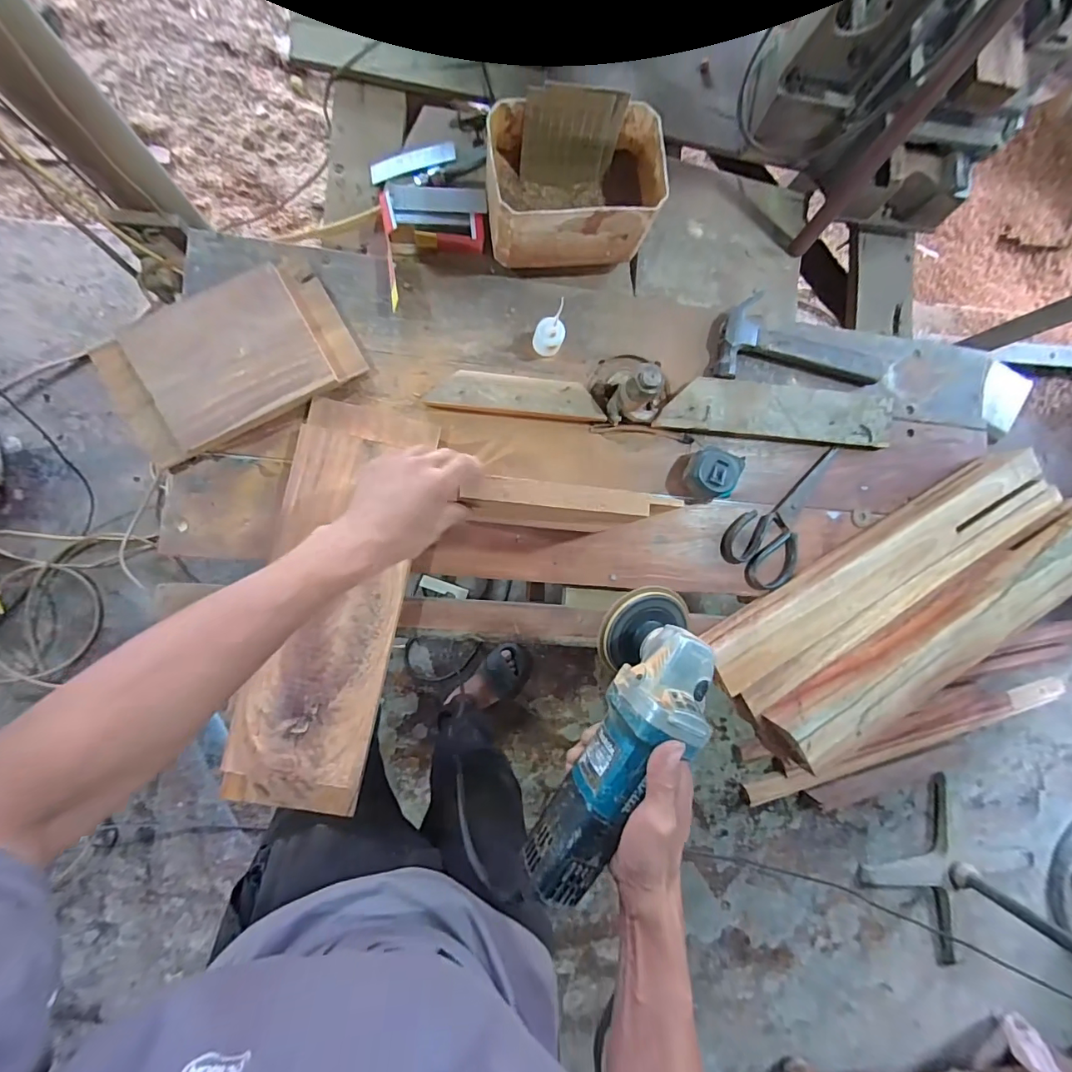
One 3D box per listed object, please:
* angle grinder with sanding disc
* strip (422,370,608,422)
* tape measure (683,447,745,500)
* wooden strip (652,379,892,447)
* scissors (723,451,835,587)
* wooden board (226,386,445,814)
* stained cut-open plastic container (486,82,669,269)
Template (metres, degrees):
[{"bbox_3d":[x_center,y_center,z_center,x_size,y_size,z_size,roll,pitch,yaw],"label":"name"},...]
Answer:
[{"bbox_3d":[0.073,0.182,0.391,0.083,0.083,0.268,27,79,-5],"label":"angle grinder with sanding disc"},{"bbox_3d":[-0.023,-0.176,0.602,0.217,0.024,0.045,4,88,-7],"label":"strip"},{"bbox_3d":[0.231,-0.083,0.629,0.064,0.045,0.064,23,86,-6],"label":"tape measure"},{"bbox_3d":[0.335,-0.171,0.651,0.336,0.025,0.081,0,88,-7],"label":"wooden strip"},{"bbox_3d":[0.358,-0.016,0.659,0.210,0.013,0.109,-35,93,-7],"label":"scissors"},{"bbox_3d":[-0.245,0.087,0.572,0.156,0.028,0.490,12,87,-6],"label":"wooden board"},{"bbox_3d":[0.044,-0.412,0.569,0.185,0.125,0.130,-6,89,-7],"label":"stained cut-open plastic container"}]

